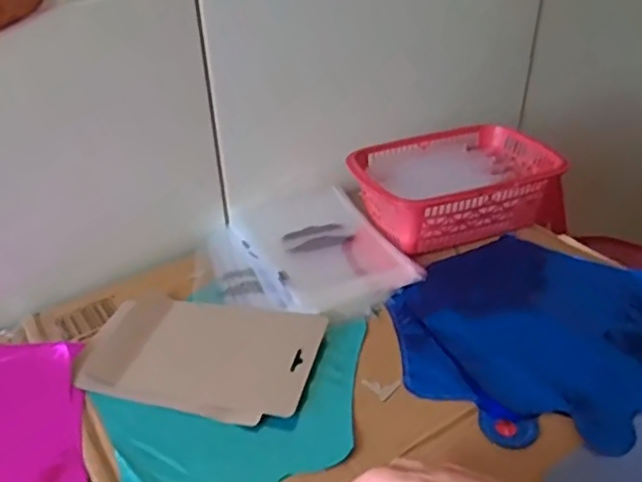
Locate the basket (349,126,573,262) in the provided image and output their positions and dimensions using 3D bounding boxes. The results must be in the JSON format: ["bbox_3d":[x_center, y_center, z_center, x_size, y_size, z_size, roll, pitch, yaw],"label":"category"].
[{"bbox_3d":[0.145,-0.059,0.710,0.212,0.075,0.148,-14,37,-16],"label":"basket"}]

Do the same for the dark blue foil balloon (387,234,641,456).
[{"bbox_3d":[0.193,0.073,0.566,0.235,0.013,0.256,-2,34,1],"label":"dark blue foil balloon"}]

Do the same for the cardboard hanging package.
[{"bbox_3d":[-0.105,0.094,0.550,0.198,0.012,0.121,8,36,16],"label":"cardboard hanging package"}]

